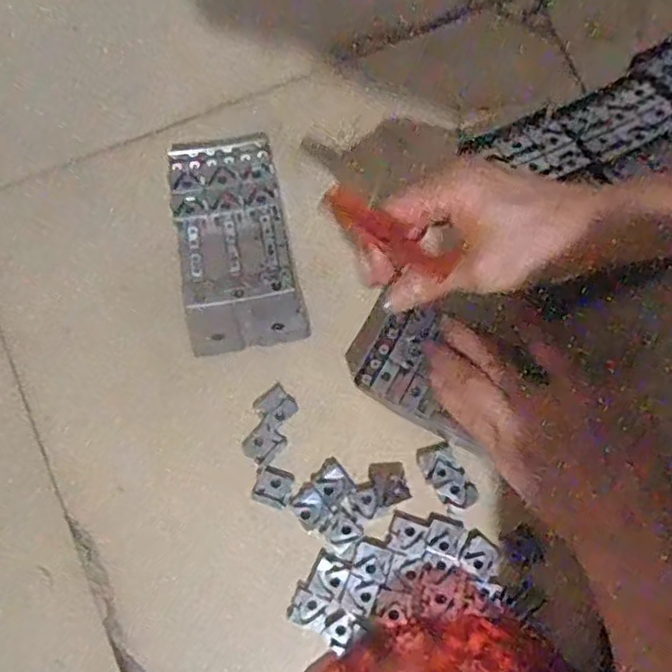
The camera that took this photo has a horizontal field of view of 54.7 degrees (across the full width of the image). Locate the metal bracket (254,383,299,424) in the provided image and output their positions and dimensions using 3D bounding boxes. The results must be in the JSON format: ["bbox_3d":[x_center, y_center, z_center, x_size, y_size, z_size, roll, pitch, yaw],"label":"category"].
[{"bbox_3d":[-0.043,0.051,0.476,0.024,0.004,0.024,-43,83,-8],"label":"metal bracket"}]

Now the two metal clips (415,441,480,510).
[{"bbox_3d":[0.080,0.102,0.469,0.026,0.004,0.050,-31,82,-6],"label":"two metal clips"}]

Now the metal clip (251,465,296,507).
[{"bbox_3d":[-0.045,0.107,0.464,0.026,0.004,0.026,16,80,2],"label":"metal clip"}]

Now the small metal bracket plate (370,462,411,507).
[{"bbox_3d":[0.039,0.105,0.469,0.024,0.004,0.030,-13,80,-3],"label":"small metal bracket plate"}]

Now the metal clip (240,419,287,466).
[{"bbox_3d":[-0.052,0.078,0.466,0.023,0.004,0.026,40,81,6],"label":"metal clip"}]

